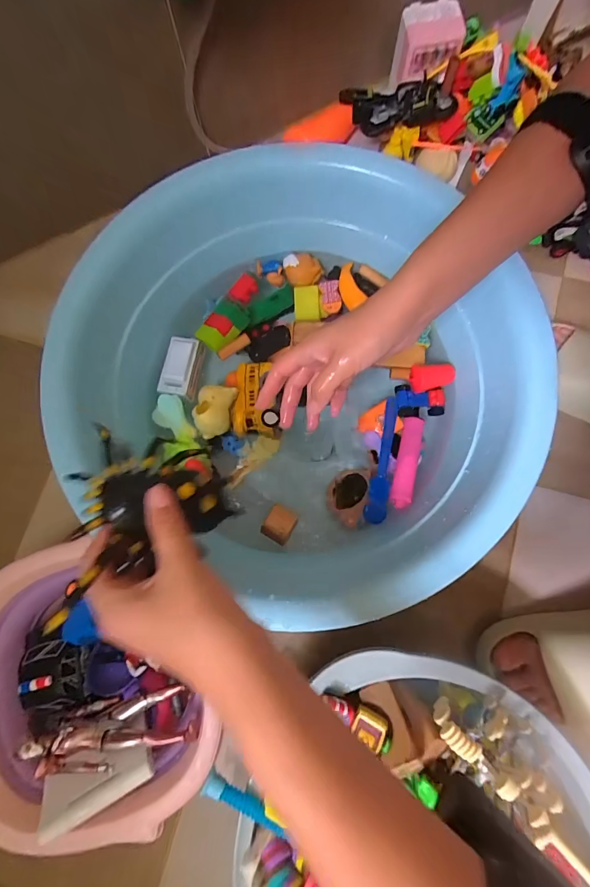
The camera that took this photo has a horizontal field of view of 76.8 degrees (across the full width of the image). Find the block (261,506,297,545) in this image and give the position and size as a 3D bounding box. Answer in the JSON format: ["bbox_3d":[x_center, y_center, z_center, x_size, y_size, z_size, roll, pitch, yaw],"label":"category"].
[{"bbox_3d":[-0.017,0.089,0.410,0.031,0.031,0.035,31,80,7],"label":"block"}]

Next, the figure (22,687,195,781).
[{"bbox_3d":[-0.177,0.281,0.359,0.159,0.029,0.045,-15,78,-2],"label":"figure"}]

